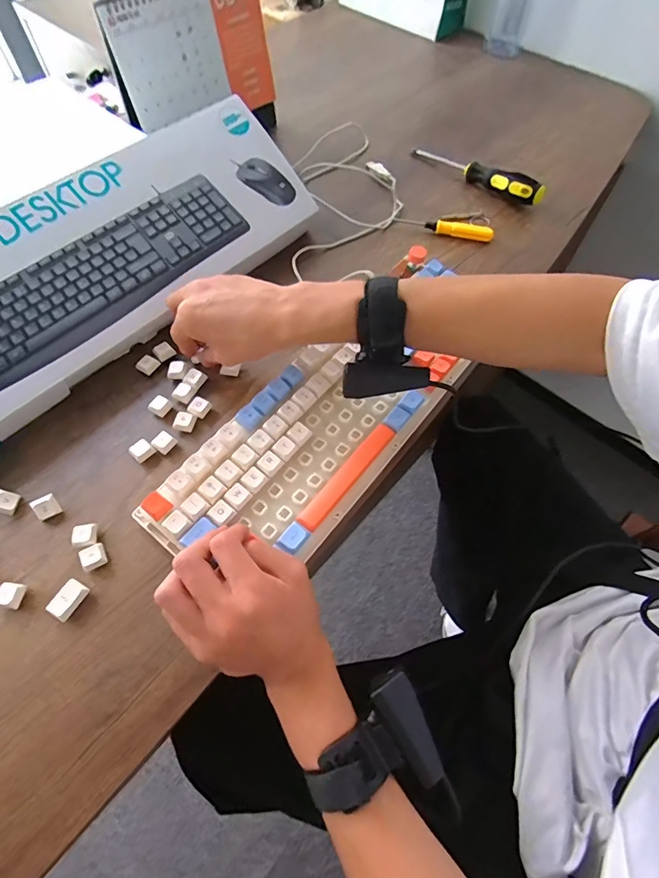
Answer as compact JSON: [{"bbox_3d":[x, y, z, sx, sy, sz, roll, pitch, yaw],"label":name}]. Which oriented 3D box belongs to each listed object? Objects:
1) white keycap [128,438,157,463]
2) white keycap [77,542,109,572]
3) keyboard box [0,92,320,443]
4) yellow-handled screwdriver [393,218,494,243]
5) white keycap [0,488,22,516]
[{"bbox_3d":[-0.170,0.010,0.401,0.018,0.010,0.018,-39,68,-20],"label":"white keycap"},{"bbox_3d":[-0.188,0.094,0.353,0.018,0.010,0.019,-28,65,-15],"label":"white keycap"},{"bbox_3d":[-0.240,-0.158,0.433,0.530,0.046,0.165,-45,103,-21],"label":"keyboard box"},{"bbox_3d":[0.145,-0.270,0.560,0.123,0.019,0.017,16,62,8],"label":"yellow-handled screwdriver"},{"bbox_3d":[-0.274,0.053,0.375,0.016,0.015,0.020,5,61,2],"label":"white keycap"}]

